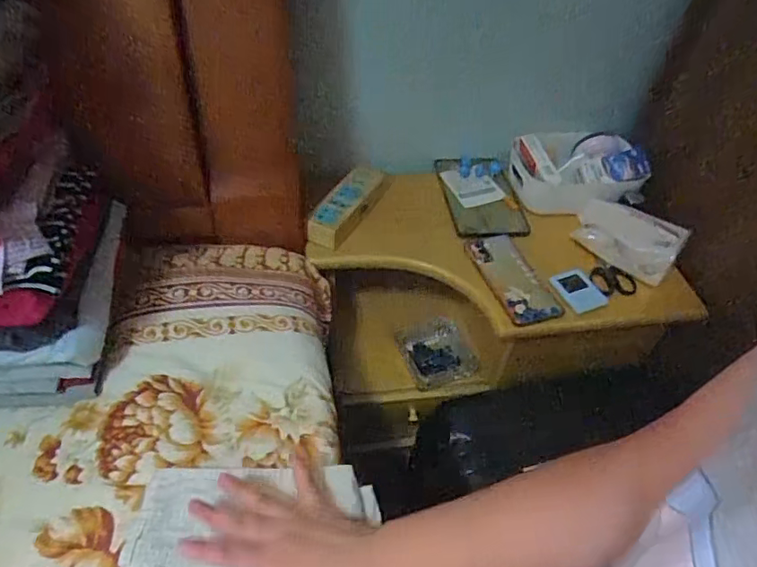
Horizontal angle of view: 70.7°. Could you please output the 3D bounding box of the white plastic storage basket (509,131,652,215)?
[{"bbox_3d":[0.323,-0.189,0.893,0.193,0.091,0.154,-3,46,-8],"label":"white plastic storage basket"}]

